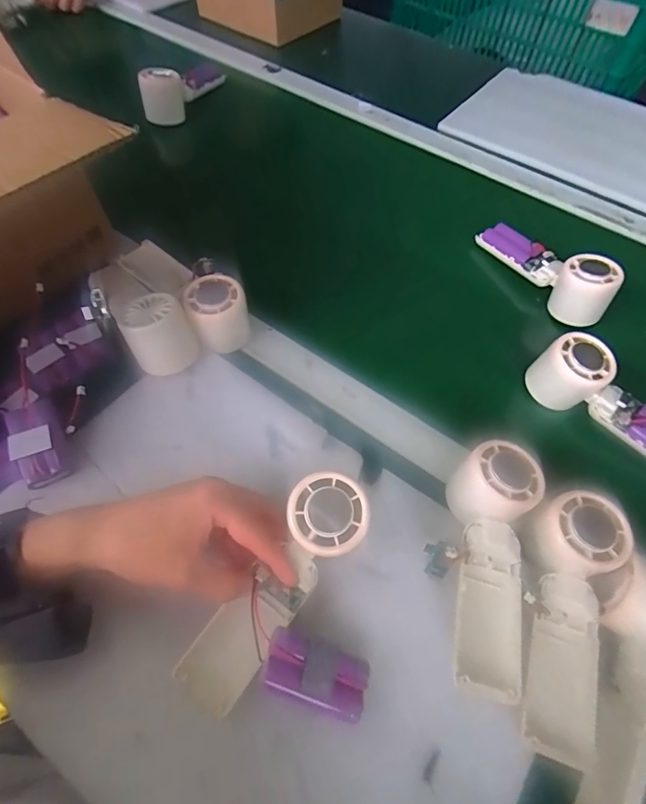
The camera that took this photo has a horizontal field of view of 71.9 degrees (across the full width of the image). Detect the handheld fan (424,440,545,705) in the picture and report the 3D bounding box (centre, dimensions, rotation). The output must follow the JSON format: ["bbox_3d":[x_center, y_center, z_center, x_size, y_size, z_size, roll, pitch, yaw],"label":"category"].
[{"bbox_3d":[0.115,0.103,0.321,0.067,0.046,0.152,12,62,8],"label":"handheld fan"}]

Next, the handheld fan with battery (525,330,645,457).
[{"bbox_3d":[0.264,0.004,0.392,0.158,0.053,0.051,40,69,21],"label":"handheld fan with battery"}]

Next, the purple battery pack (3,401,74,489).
[{"bbox_3d":[-0.229,0.032,0.359,0.037,0.025,0.068,-23,63,-11],"label":"purple battery pack"}]

